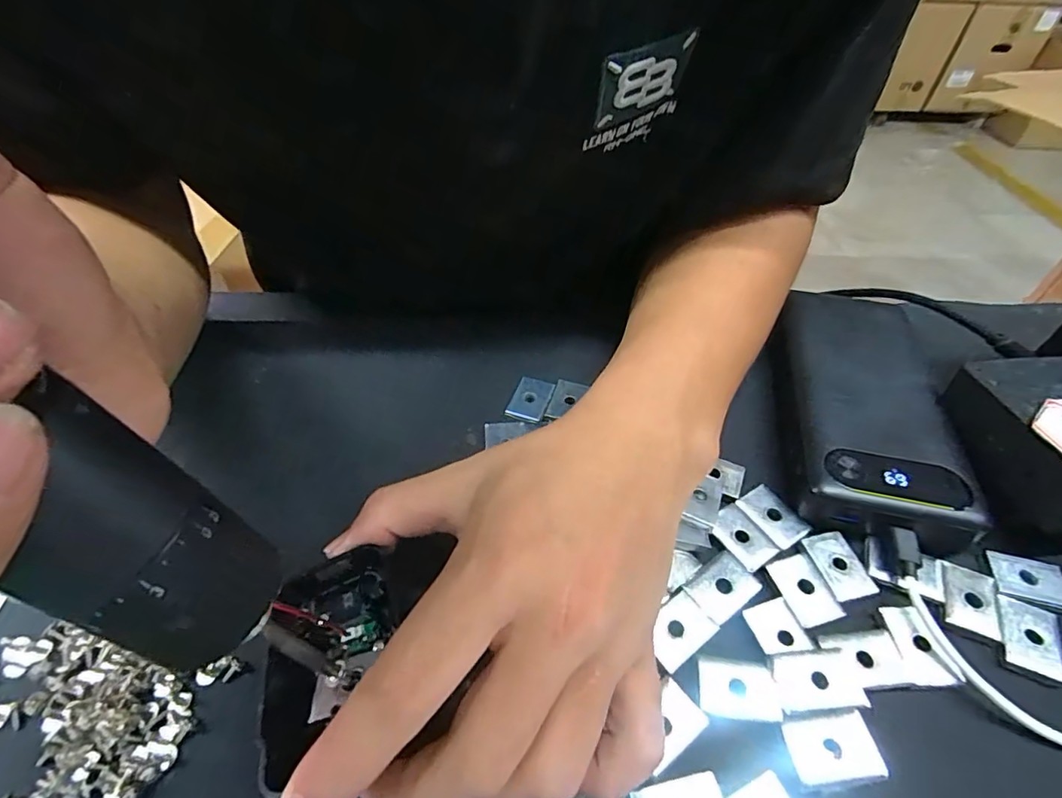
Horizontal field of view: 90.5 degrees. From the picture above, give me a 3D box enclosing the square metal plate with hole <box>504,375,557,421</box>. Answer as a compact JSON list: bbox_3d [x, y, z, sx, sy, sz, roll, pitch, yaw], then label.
[{"bbox_3d":[-0.001,-0.001,0.283,0.020,0.004,0.027,15,48,13],"label":"square metal plate with hole"}]

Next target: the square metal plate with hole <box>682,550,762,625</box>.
[{"bbox_3d":[0.078,0.076,0.215,0.028,0.004,0.020,-28,53,-25],"label":"square metal plate with hole"}]

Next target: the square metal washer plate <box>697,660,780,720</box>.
[{"bbox_3d":[0.073,0.103,0.188,0.027,0.004,0.018,6,46,4],"label":"square metal washer plate"}]

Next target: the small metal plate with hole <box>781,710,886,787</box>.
[{"bbox_3d":[0.099,0.114,0.174,0.026,0.007,0.020,0,46,-1],"label":"small metal plate with hole"}]

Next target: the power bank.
[{"bbox_3d":[0.169,-0.001,0.270,0.076,0.020,0.150,9,47,7],"label":"power bank"}]

